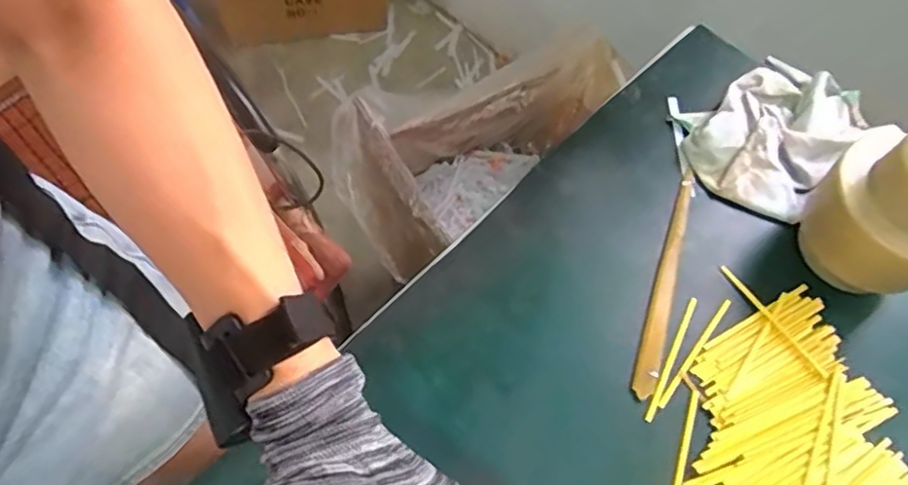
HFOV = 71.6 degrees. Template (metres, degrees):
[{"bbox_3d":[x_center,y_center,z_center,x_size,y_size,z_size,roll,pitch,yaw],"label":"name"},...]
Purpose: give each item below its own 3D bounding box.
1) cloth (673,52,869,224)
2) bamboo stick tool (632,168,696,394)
[{"bbox_3d":[0.281,-0.110,0.577,0.144,0.037,0.169,39,65,17],"label":"cloth"},{"bbox_3d":[0.174,0.028,0.509,0.019,0.012,0.207,20,61,7],"label":"bamboo stick tool"}]

